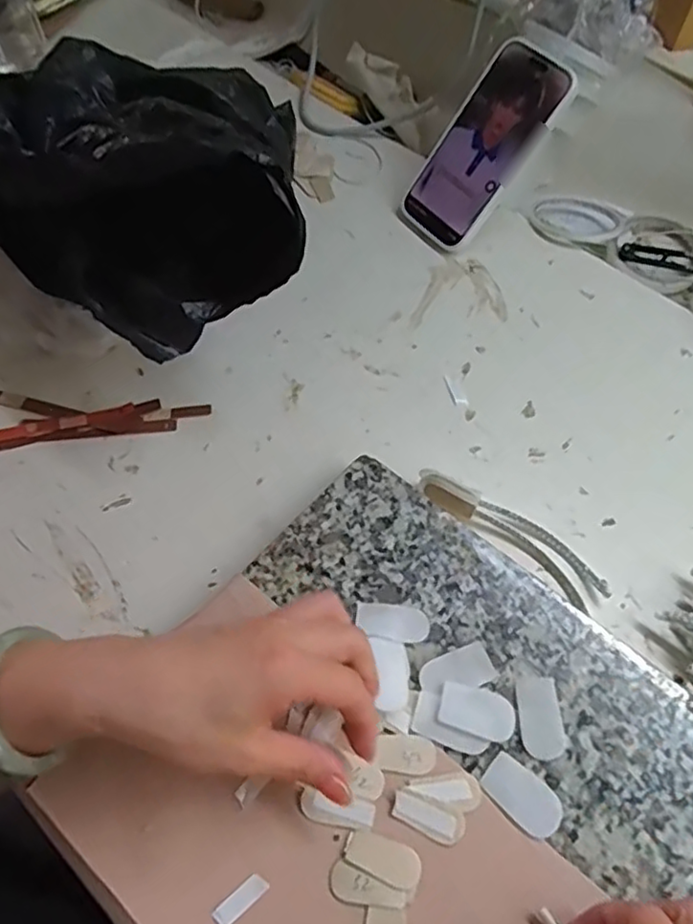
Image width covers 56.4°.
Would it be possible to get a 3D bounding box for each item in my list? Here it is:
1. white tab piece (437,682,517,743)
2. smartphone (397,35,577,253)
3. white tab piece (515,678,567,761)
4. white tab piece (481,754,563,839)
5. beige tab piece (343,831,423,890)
[{"bbox_3d":[0.074,0.141,0.364,0.043,0.006,0.026,15,60,7],"label":"white tab piece"},{"bbox_3d":[0.119,-0.273,0.568,0.017,0.170,0.083,-2,48,-51],"label":"smartphone"},{"bbox_3d":[0.110,0.144,0.364,0.024,0.004,0.042,0,59,-2],"label":"white tab piece"},{"bbox_3d":[0.094,0.178,0.344,0.043,0.004,0.025,39,65,19],"label":"white tab piece"},{"bbox_3d":[0.019,0.199,0.325,0.038,0.004,0.018,22,61,11],"label":"beige tab piece"}]

